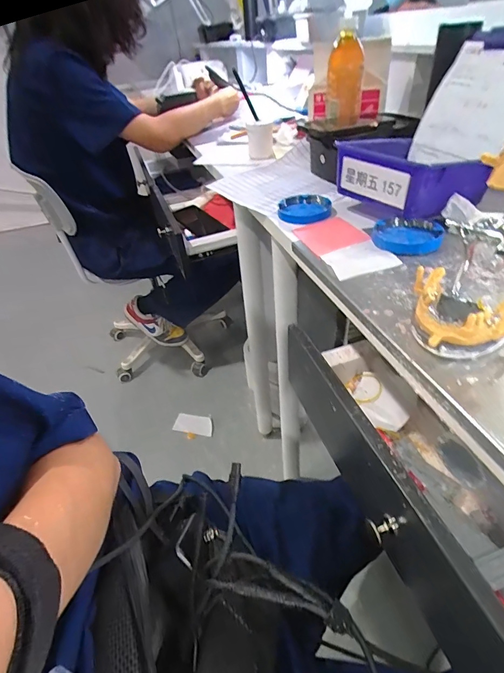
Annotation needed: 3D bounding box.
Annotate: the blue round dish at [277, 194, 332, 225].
[{"bbox_3d":[0.078,-0.189,0.555,0.076,0.020,0.064,0,40,6],"label":"blue round dish"}]

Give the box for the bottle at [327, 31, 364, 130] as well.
[{"bbox_3d":[0.165,-0.450,0.662,0.060,0.144,0.052,3,41,10],"label":"bottle"}]

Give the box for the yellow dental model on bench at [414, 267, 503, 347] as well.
[{"bbox_3d":[0.174,-0.029,0.311,0.074,0.026,0.076,-8,40,-4],"label":"yellow dental model on bench"}]

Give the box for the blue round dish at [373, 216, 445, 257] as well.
[{"bbox_3d":[0.185,-0.119,0.446,0.076,0.019,0.073,-3,40,3],"label":"blue round dish"}]

